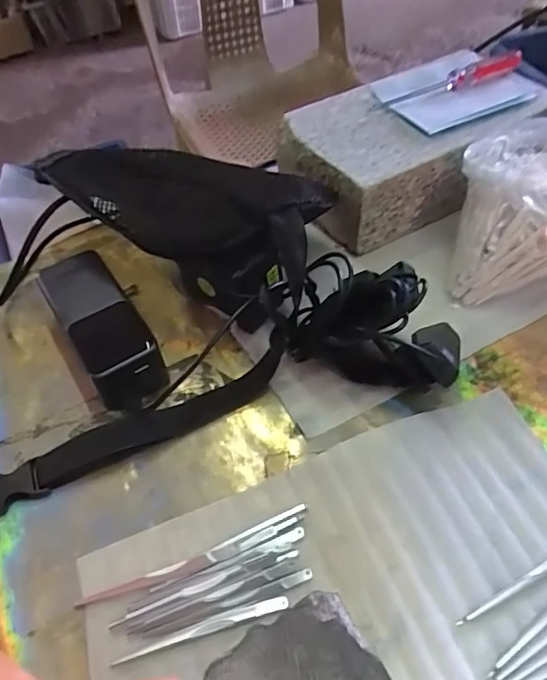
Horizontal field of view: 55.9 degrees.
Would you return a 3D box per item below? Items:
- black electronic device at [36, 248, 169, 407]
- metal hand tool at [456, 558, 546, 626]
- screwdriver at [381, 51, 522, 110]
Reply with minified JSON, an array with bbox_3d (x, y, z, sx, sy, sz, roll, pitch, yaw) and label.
[{"bbox_3d":[-0.136,-0.011,0.411,0.050,0.051,0.135,-28,55,-18],"label":"black electronic device"},{"bbox_3d":[0.154,0.140,0.307,0.109,0.004,0.006,-23,54,-14],"label":"metal hand tool"},{"bbox_3d":[0.174,-0.253,0.503,0.155,0.019,0.015,-20,53,-12],"label":"screwdriver"}]

